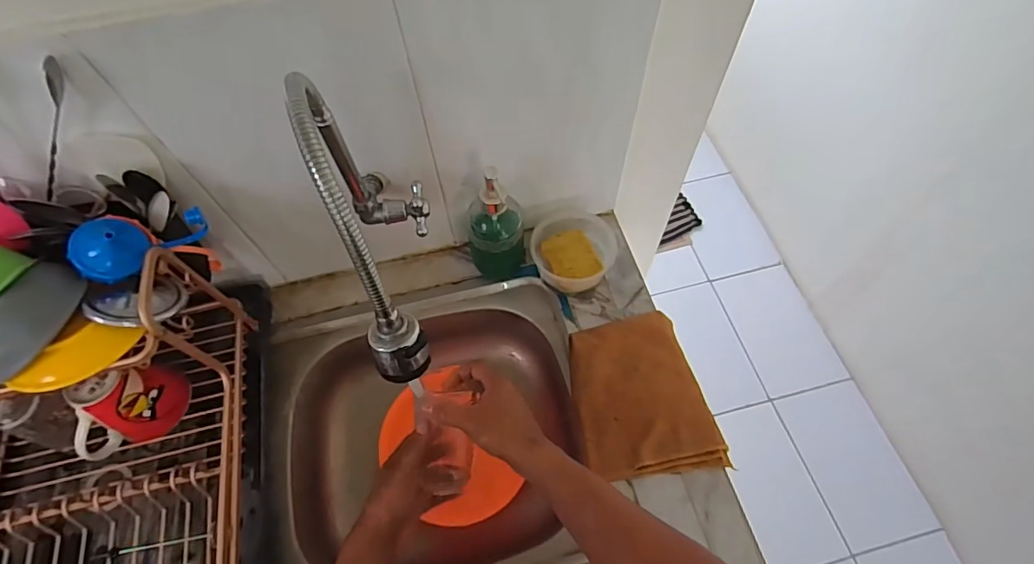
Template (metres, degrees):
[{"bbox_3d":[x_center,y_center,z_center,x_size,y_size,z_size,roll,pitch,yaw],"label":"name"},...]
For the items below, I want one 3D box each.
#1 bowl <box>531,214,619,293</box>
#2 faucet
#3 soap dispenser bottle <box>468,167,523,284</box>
[{"bbox_3d":[0.078,-0.040,0.697,0.115,0.053,0.103,18,63,11],"label":"bowl"},{"bbox_3d":[-0.124,-0.060,0.440,0.075,0.233,0.254,-15,62,-7],"label":"faucet"},{"bbox_3d":[-0.028,-0.070,0.659,0.073,0.197,0.060,-8,61,-3],"label":"soap dispenser bottle"}]

